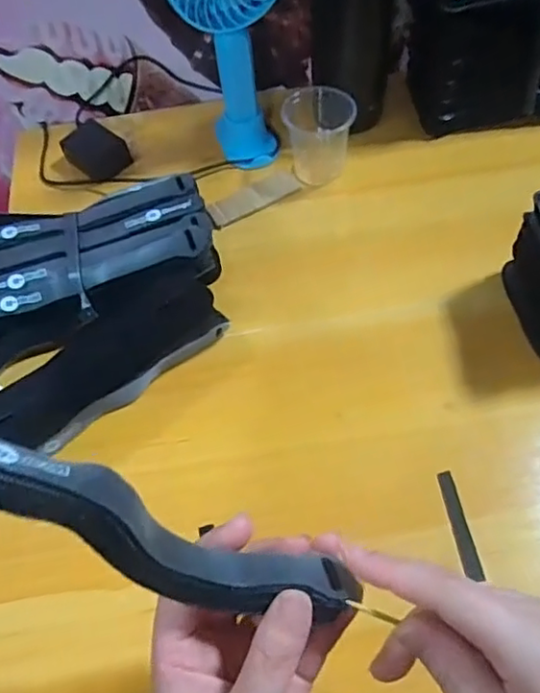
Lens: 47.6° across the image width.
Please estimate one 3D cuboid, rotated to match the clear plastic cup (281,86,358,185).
[{"bbox_3d":[0.046,-0.198,0.564,0.057,0.062,0.067,-17,59,-6],"label":"clear plastic cup"}]

